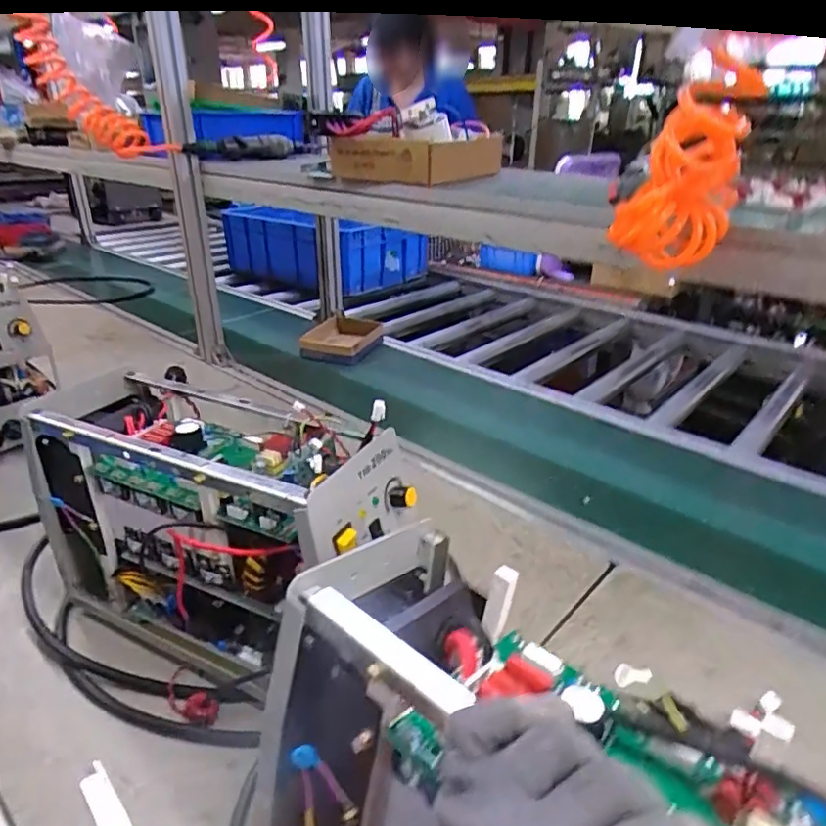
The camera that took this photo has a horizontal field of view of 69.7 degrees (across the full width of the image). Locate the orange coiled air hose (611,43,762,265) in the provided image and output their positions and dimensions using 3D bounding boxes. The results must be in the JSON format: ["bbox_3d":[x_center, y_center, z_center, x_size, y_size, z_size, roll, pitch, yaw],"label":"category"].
[{"bbox_3d":[0.238,-0.192,0.497,0.117,0.139,0.065,-8,28,-22],"label":"orange coiled air hose"}]

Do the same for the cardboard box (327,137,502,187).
[{"bbox_3d":[0.009,-0.384,0.892,0.184,0.060,0.224,24,33,37],"label":"cardboard box"}]

